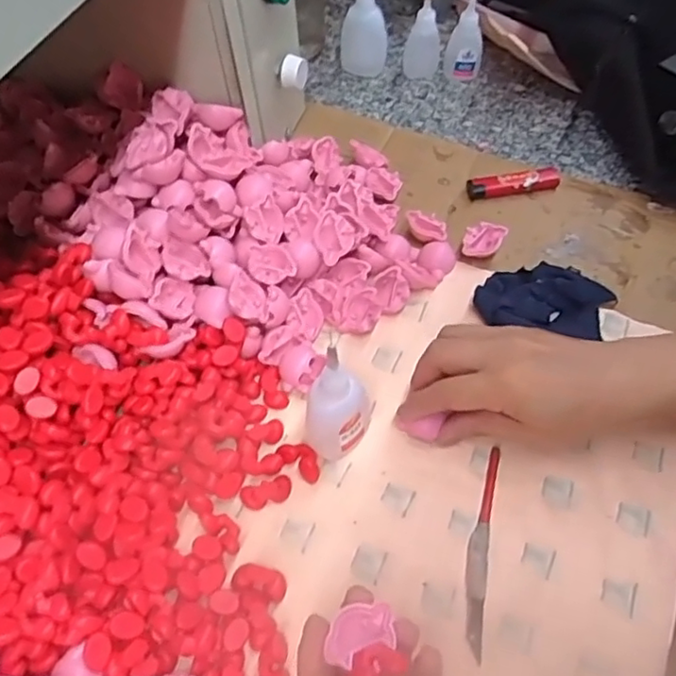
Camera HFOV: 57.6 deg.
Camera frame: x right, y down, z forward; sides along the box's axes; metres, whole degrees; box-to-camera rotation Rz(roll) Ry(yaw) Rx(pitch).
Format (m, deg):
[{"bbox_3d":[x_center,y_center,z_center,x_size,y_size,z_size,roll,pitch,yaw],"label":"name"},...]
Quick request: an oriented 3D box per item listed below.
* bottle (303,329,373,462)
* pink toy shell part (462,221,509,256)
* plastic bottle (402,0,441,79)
[{"bbox_3d":[0.001,0.035,0.359,0.044,0.096,0.029,-14,62,-7],"label":"bottle"},{"bbox_3d":[0.113,-0.074,0.475,0.031,0.017,0.027,10,62,6],"label":"pink toy shell part"},{"bbox_3d":[0.081,-0.291,0.584,0.033,0.086,0.025,0,61,1],"label":"plastic bottle"}]

